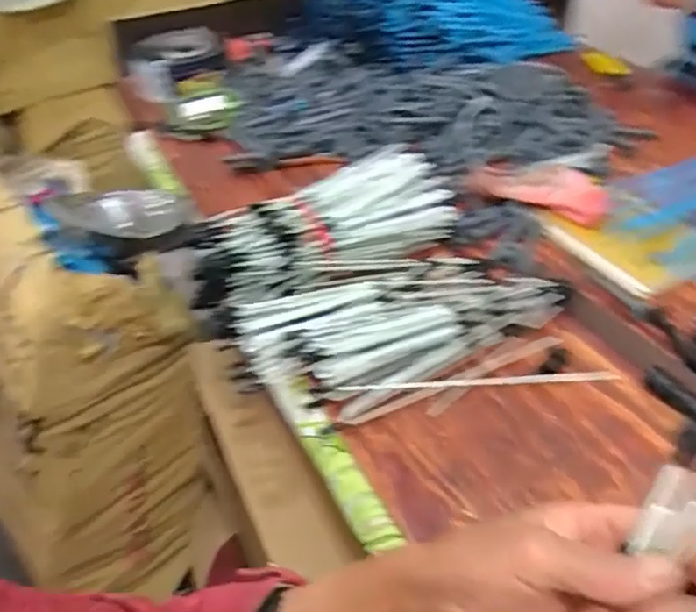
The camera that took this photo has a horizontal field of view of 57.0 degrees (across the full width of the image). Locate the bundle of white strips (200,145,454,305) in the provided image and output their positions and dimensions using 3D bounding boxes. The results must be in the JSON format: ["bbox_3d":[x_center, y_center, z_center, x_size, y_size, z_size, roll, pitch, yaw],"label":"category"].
[{"bbox_3d":[-0.030,-0.085,0.723,0.303,0.067,0.115,-23,44,-23],"label":"bundle of white strips"}]

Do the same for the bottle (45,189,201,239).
[{"bbox_3d":[-0.331,-0.141,0.986,0.224,0.071,0.080,3,40,7],"label":"bottle"}]

